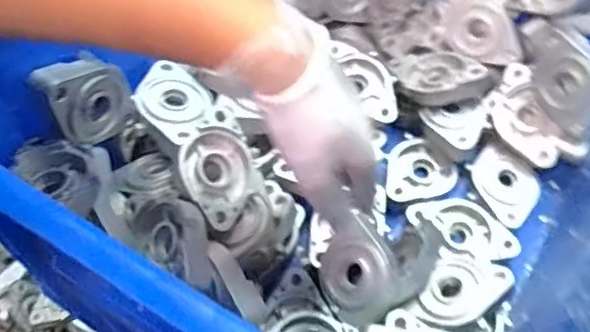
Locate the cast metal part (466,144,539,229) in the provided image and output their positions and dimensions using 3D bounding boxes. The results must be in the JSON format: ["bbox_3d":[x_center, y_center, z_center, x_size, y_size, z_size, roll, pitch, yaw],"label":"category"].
[{"bbox_3d":[0.205,0.019,0.591,0.061,0.011,0.076,-33,66,-16],"label":"cast metal part"}]

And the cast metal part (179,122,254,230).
[{"bbox_3d":[-0.059,0.009,0.481,0.056,0.030,0.077,-23,64,-12],"label":"cast metal part"}]

